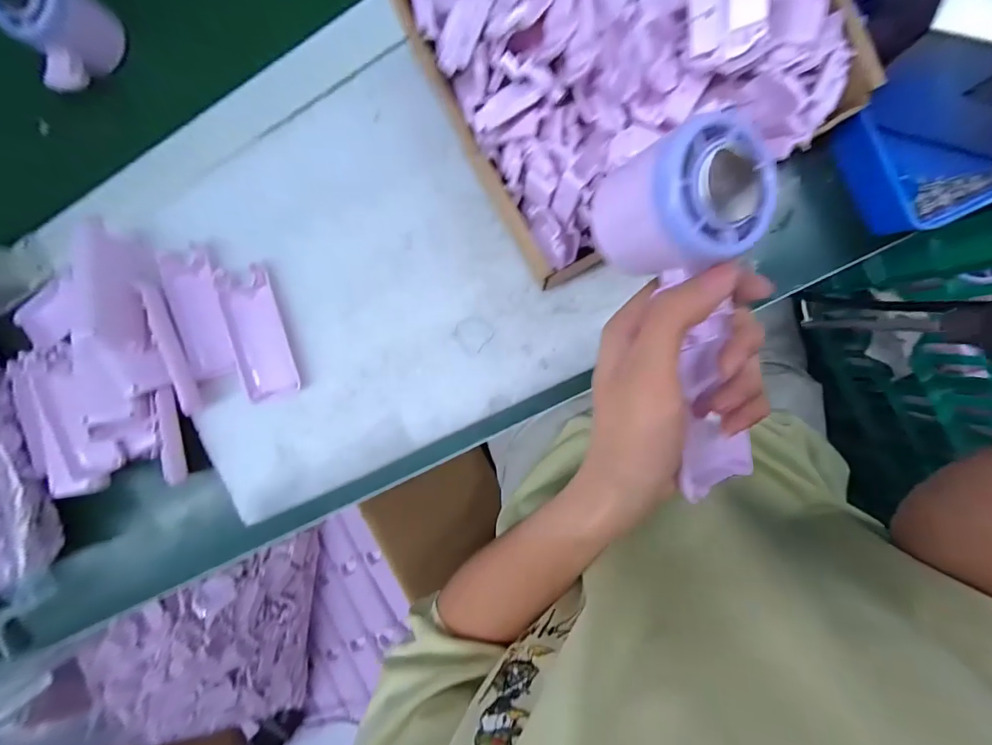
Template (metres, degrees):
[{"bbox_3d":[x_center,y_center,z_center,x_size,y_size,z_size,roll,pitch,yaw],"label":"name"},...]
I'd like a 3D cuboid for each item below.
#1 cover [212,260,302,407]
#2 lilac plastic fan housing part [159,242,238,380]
[{"bbox_3d":[-0.188,-0.031,0.334,0.041,0.015,0.102,-15,93,9],"label":"cover"},{"bbox_3d":[-0.237,-0.048,0.338,0.042,0.006,0.102,-15,93,9],"label":"lilac plastic fan housing part"}]

